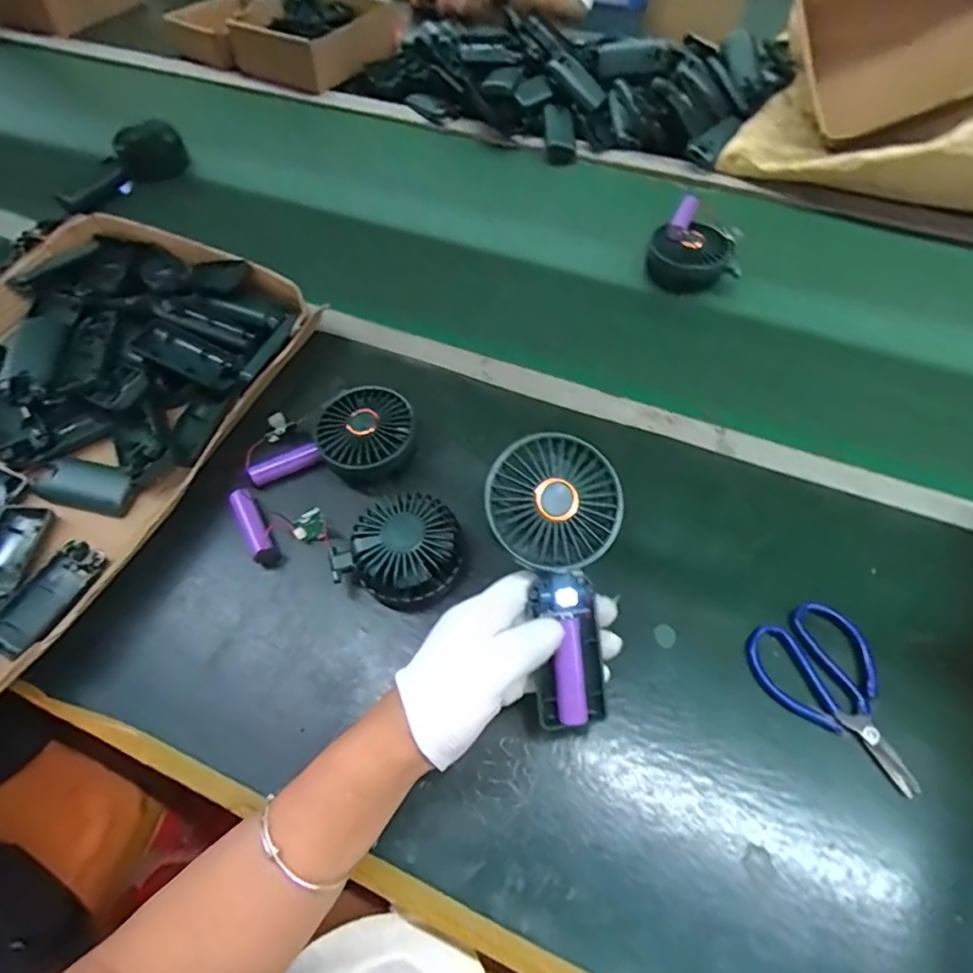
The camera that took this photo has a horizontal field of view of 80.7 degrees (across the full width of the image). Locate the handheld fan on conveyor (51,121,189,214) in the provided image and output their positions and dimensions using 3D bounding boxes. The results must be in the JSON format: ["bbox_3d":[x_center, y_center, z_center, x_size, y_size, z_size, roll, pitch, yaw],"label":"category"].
[{"bbox_3d":[-0.503,-0.438,0.790,0.184,0.083,0.043,-39,64,-22],"label":"handheld fan on conveyor"}]

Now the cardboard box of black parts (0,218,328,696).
[{"bbox_3d":[-0.429,-0.030,0.512,0.350,0.075,0.544,20,59,13],"label":"cardboard box of black parts"}]

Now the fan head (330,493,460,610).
[{"bbox_3d":[-0.066,0.049,0.456,0.094,0.052,0.088,21,59,14],"label":"fan head"}]

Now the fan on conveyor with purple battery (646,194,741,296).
[{"bbox_3d":[0.236,-0.265,0.647,0.094,0.055,0.094,26,61,16],"label":"fan on conveyor with purple battery"}]

